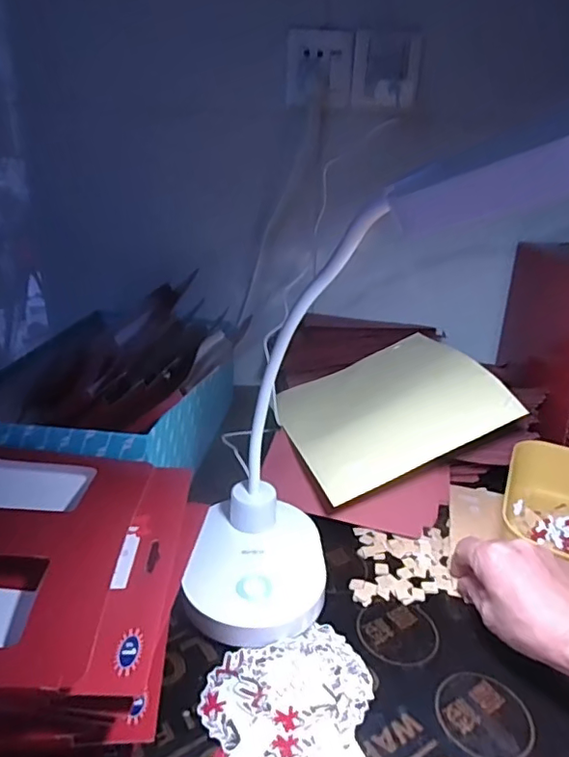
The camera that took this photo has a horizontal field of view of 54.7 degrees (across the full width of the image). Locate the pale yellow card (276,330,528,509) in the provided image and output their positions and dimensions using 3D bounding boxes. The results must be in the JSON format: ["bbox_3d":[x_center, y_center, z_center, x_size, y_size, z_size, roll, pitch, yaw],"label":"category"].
[{"bbox_3d":[0.112,0.030,0.617,0.217,0.022,0.189,-25,41,-7],"label":"pale yellow card"}]

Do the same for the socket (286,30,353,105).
[{"bbox_3d":[0.046,-0.394,0.698,0.082,0.082,0.009,1,24,-2],"label":"socket"}]

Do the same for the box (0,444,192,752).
[{"bbox_3d":[-0.190,0.129,0.378,0.223,0.060,0.214,2,30,-4],"label":"box"}]

